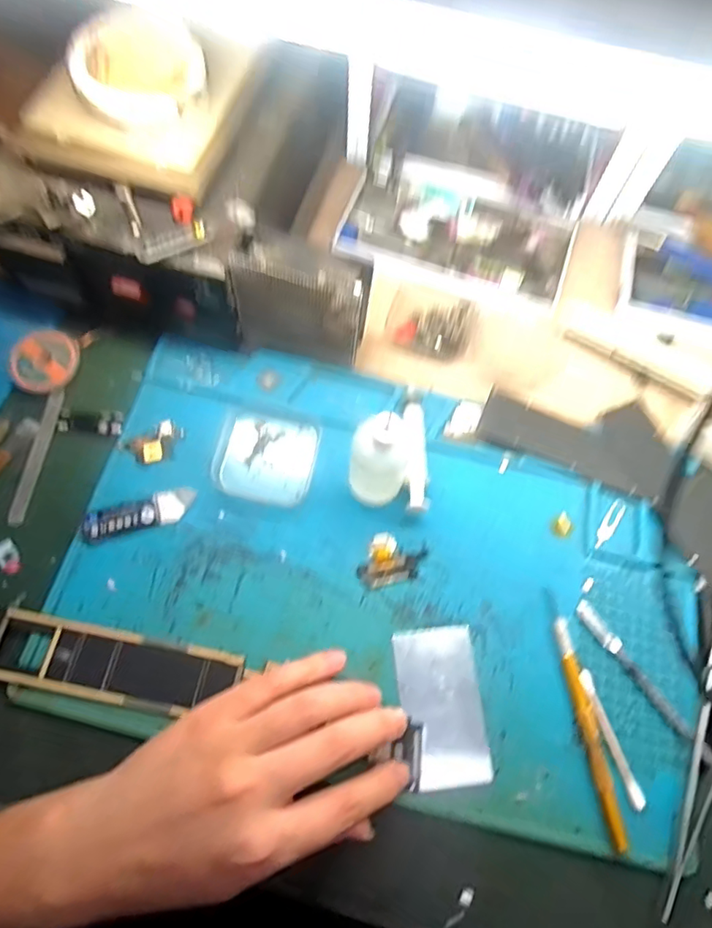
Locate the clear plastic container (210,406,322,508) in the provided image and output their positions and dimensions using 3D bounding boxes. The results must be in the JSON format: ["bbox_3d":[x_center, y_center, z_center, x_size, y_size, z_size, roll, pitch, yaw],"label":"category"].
[{"bbox_3d":[-0.058,-0.005,0.357,0.063,0.013,0.059,14,69,3],"label":"clear plastic container"}]

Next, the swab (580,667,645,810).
[{"bbox_3d":[0.141,0.151,0.302,0.009,0.004,0.071,-14,70,-8],"label":"swab"}]

